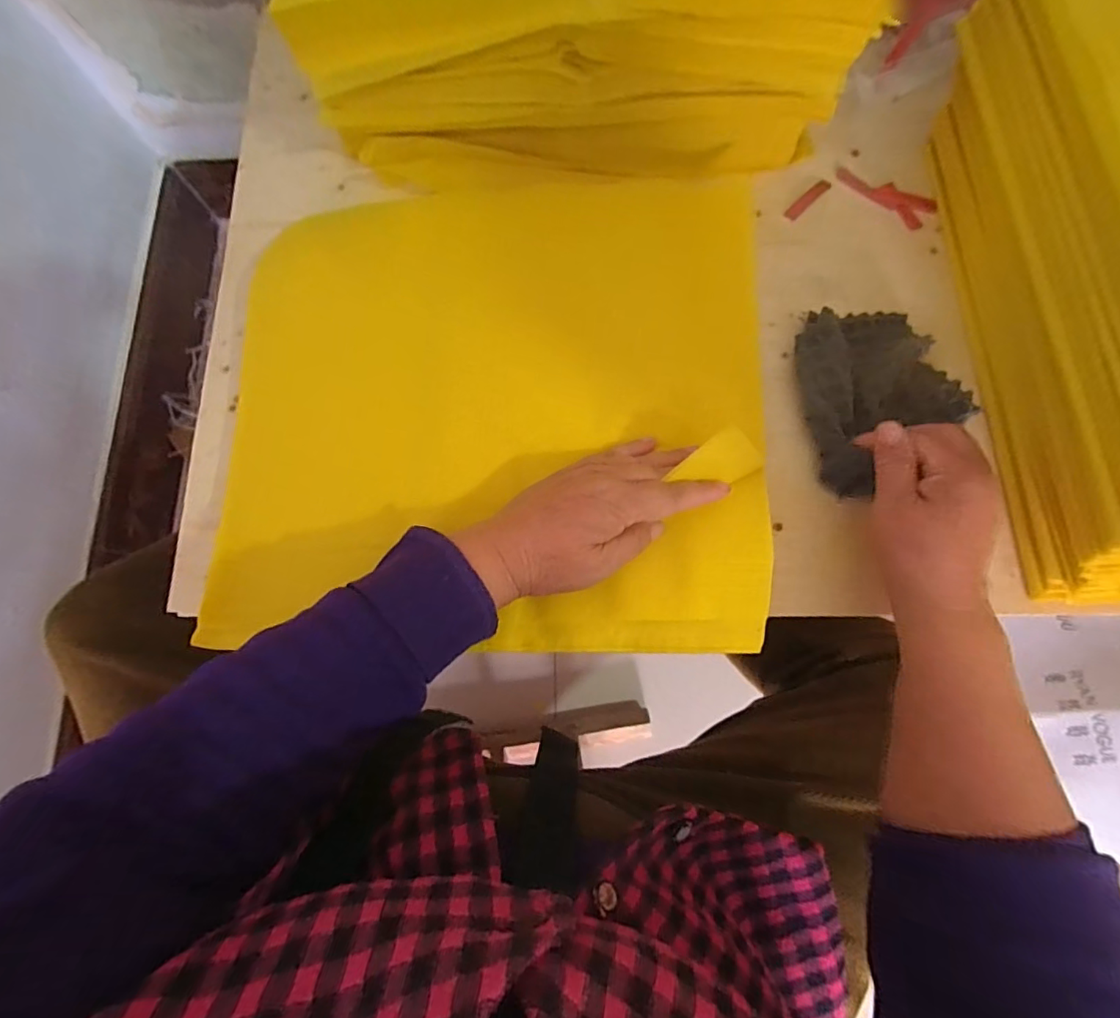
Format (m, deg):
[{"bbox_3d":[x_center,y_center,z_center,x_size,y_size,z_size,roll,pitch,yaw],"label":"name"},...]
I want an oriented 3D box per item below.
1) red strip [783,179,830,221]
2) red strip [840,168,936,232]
[{"bbox_3d":[0.196,-0.246,0.408,0.049,0.004,0.010,-43,80,-7],"label":"red strip"},{"bbox_3d":[0.256,-0.251,0.407,0.077,0.008,0.027,44,82,9],"label":"red strip"}]

